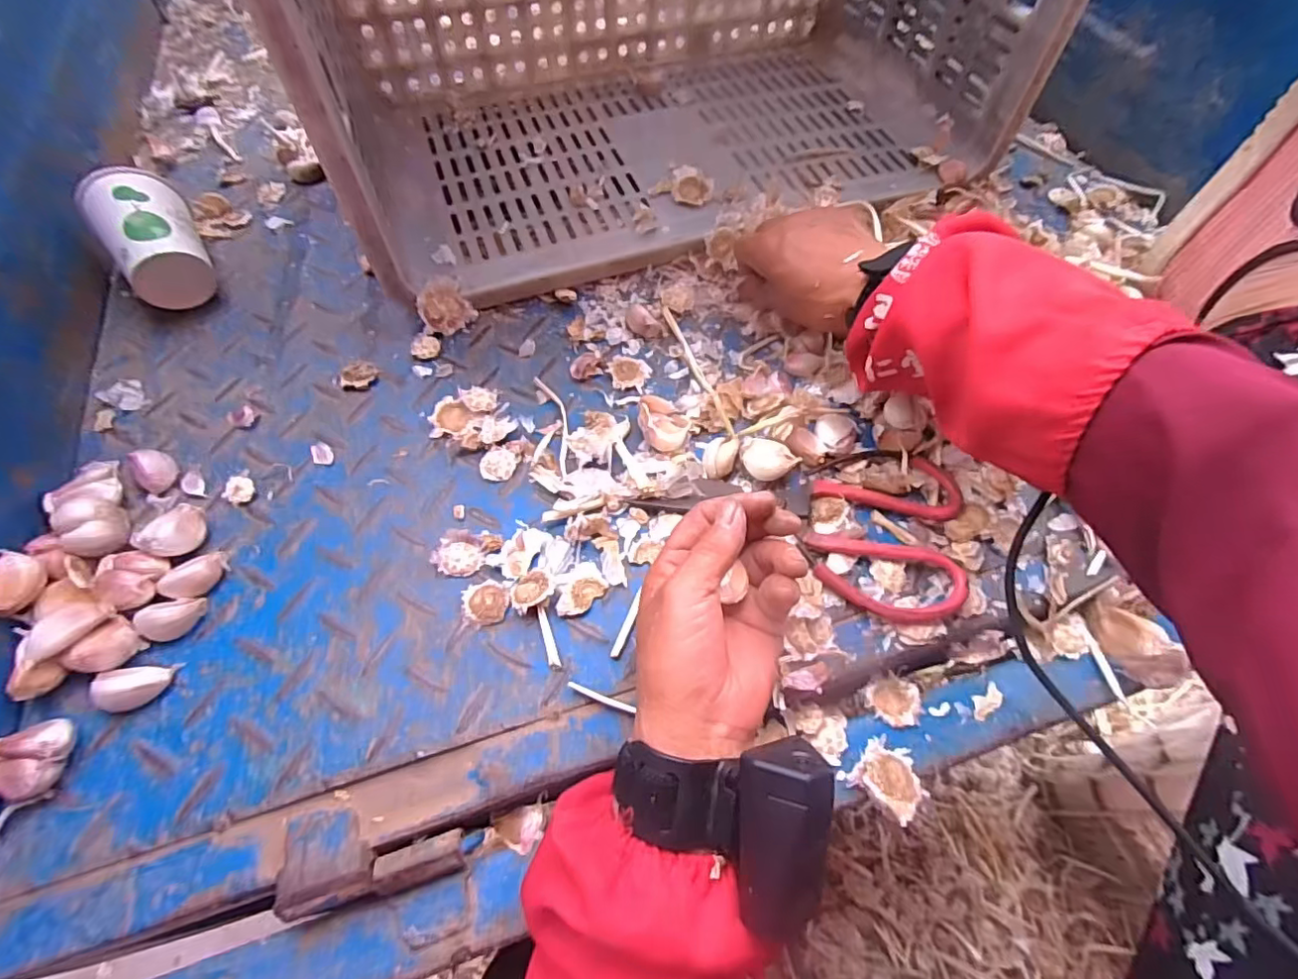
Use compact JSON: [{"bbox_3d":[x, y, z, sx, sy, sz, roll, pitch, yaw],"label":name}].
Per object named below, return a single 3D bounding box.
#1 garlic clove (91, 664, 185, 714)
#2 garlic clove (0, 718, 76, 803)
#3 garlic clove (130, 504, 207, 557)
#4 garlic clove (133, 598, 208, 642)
[{"bbox_3d":[-0.269,0.103,0.301,0.032,0.019,0.021,-9,64,-4],"label":"garlic clove"},{"bbox_3d":[-0.302,0.131,0.282,0.030,0.024,0.035,9,64,4],"label":"garlic clove"},{"bbox_3d":[-0.279,0.025,0.340,0.017,0.025,0.033,21,66,10],"label":"garlic clove"},{"bbox_3d":[-0.265,0.072,0.322,0.027,0.019,0.022,-14,65,-7],"label":"garlic clove"}]

